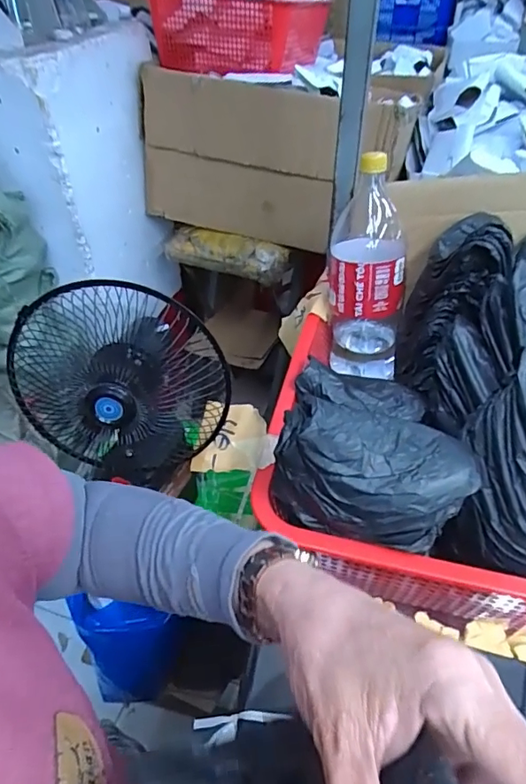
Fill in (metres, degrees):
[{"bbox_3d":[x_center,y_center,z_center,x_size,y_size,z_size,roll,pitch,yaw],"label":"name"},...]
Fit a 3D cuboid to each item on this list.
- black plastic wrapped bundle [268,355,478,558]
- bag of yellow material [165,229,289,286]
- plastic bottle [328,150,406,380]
[{"bbox_3d":[0.088,0.066,0.420,0.153,0.117,0.082,7,45,8],"label":"black plastic wrapped bundle"},{"bbox_3d":[-0.097,-0.334,1.241,0.313,0.072,0.105,11,46,12],"label":"bag of yellow material"},{"bbox_3d":[0.135,-0.155,0.657,0.096,0.251,0.105,6,45,7],"label":"plastic bottle"}]

